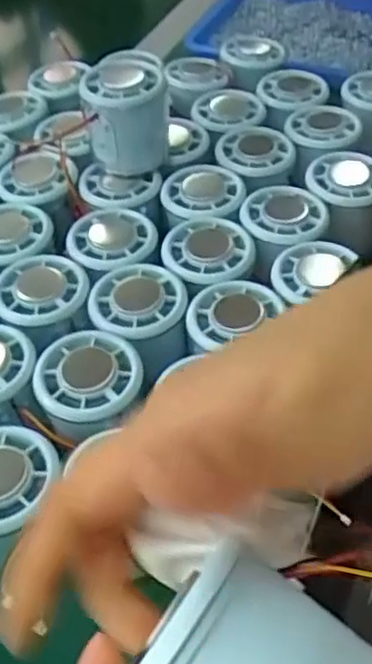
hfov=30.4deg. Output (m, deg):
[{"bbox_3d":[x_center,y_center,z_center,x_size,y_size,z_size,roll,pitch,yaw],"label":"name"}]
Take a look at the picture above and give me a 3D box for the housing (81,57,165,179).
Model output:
[{"bbox_3d":[-0.039,-0.144,0.466,0.052,0.064,0.052,-2,48,2],"label":"housing"}]

